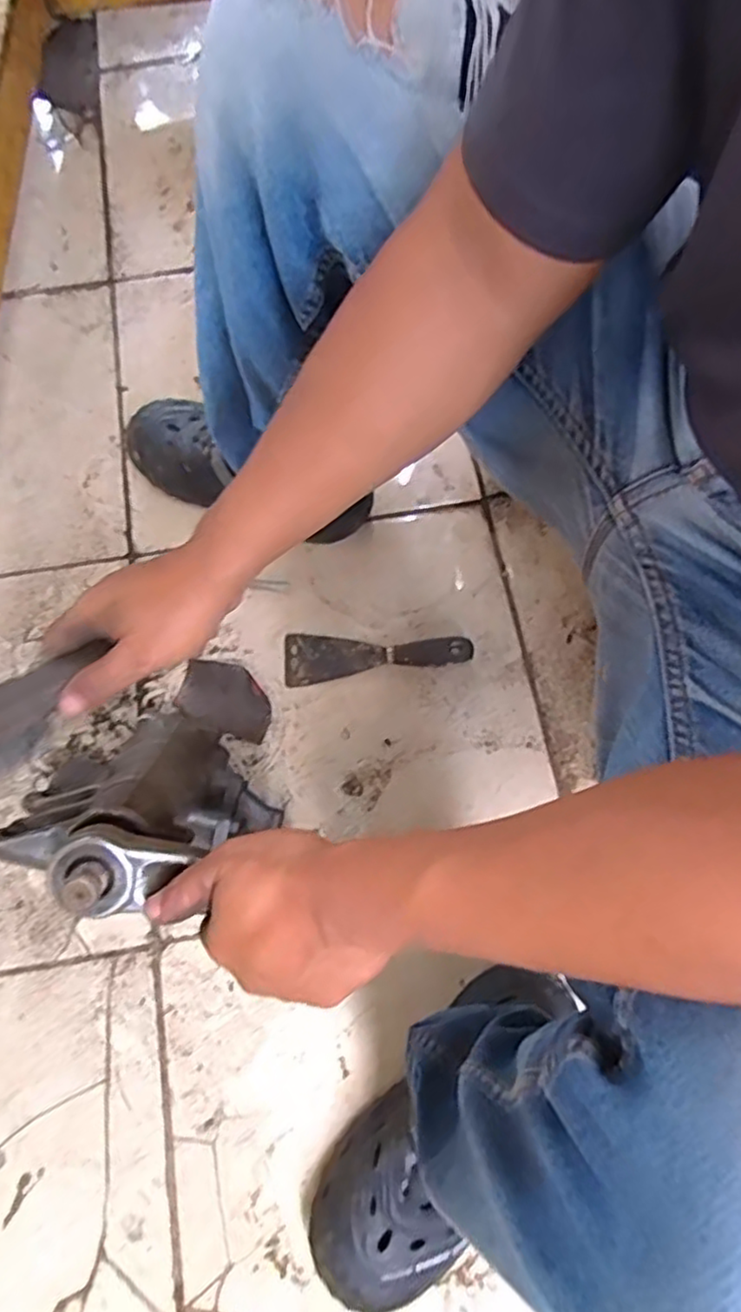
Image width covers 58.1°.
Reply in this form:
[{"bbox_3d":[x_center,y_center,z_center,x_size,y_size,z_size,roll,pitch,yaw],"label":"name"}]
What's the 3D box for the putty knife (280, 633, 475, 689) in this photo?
[{"bbox_3d":[0.006,-0.004,0.700,0.193,0.025,0.053,-4,72,-3],"label":"putty knife"}]

